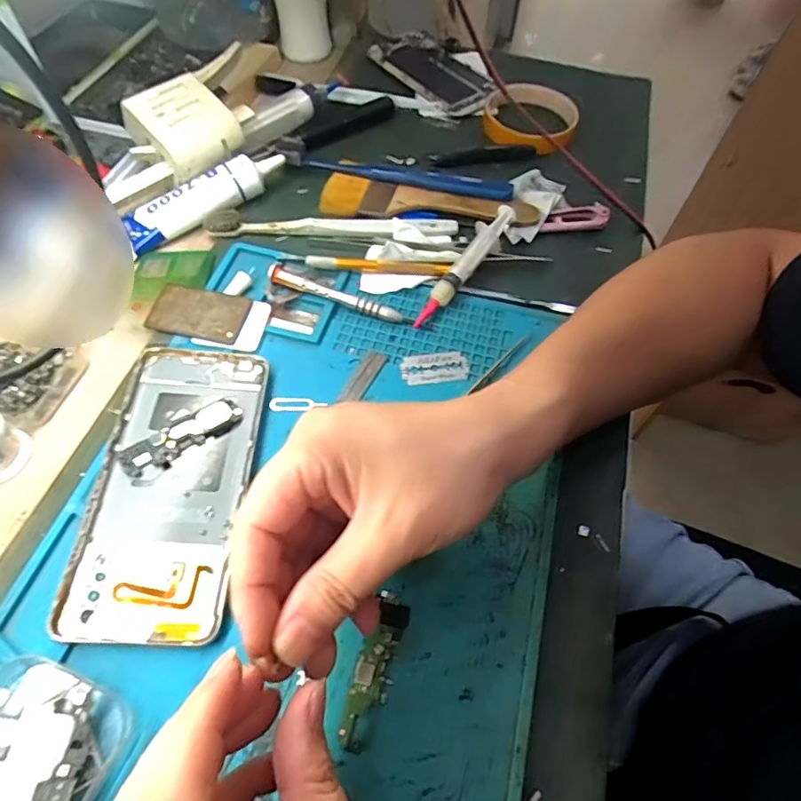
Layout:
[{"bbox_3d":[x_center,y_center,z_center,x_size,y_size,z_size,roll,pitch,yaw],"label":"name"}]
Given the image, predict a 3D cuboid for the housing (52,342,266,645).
[{"bbox_3d":[-0.120,0.041,0.278,0.074,0.010,0.160,3,59,-1],"label":"housing"}]

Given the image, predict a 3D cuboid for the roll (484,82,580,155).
[{"bbox_3d":[0.114,-0.248,0.459,0.080,0.023,0.092,12,59,4],"label":"roll"}]

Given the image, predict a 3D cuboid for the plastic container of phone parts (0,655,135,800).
[{"bbox_3d":[-0.150,0.147,0.204,0.057,0.020,0.073,17,59,7],"label":"plastic container of phone parts"}]

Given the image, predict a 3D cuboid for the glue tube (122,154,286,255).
[{"bbox_3d":[-0.143,-0.153,0.385,0.122,0.027,0.036,-27,64,-18],"label":"glue tube"}]

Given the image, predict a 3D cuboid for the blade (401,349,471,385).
[{"bbox_3d":[0.021,-0.022,0.327,0.040,0.004,0.024,-4,59,-6],"label":"blade"}]

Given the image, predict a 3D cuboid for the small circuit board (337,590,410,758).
[{"bbox_3d":[-0.011,0.121,0.238,0.017,0.004,0.065,16,59,7],"label":"small circuit board"}]

